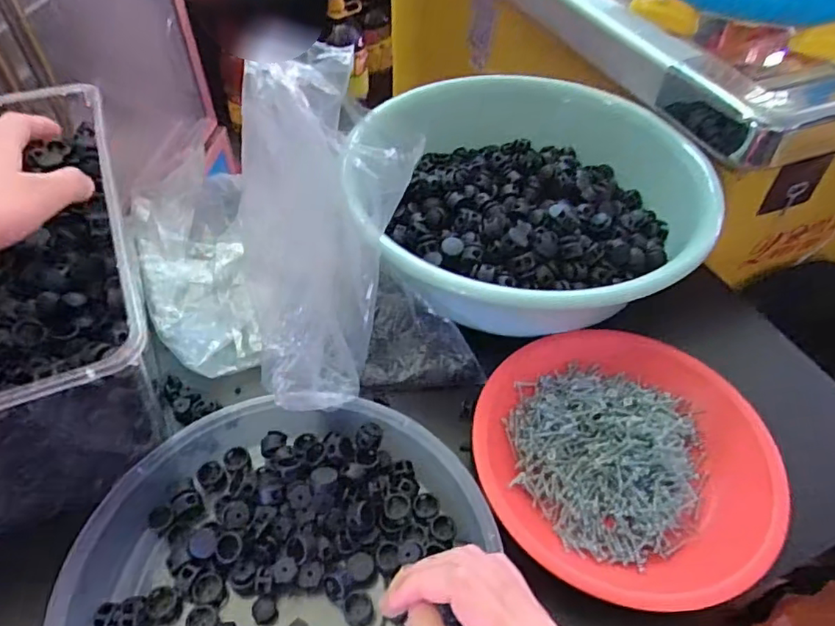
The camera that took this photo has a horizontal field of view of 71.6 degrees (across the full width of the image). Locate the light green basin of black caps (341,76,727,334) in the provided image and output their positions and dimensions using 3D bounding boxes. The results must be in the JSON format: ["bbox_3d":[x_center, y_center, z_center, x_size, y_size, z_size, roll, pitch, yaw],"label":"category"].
[{"bbox_3d":[0.100,-0.099,0.488,0.232,0.096,0.252,1,50,-1],"label":"light green basin of black caps"}]

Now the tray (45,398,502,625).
[{"bbox_3d":[-0.080,0.149,0.324,0.210,0.033,0.232,14,52,11],"label":"tray"}]

